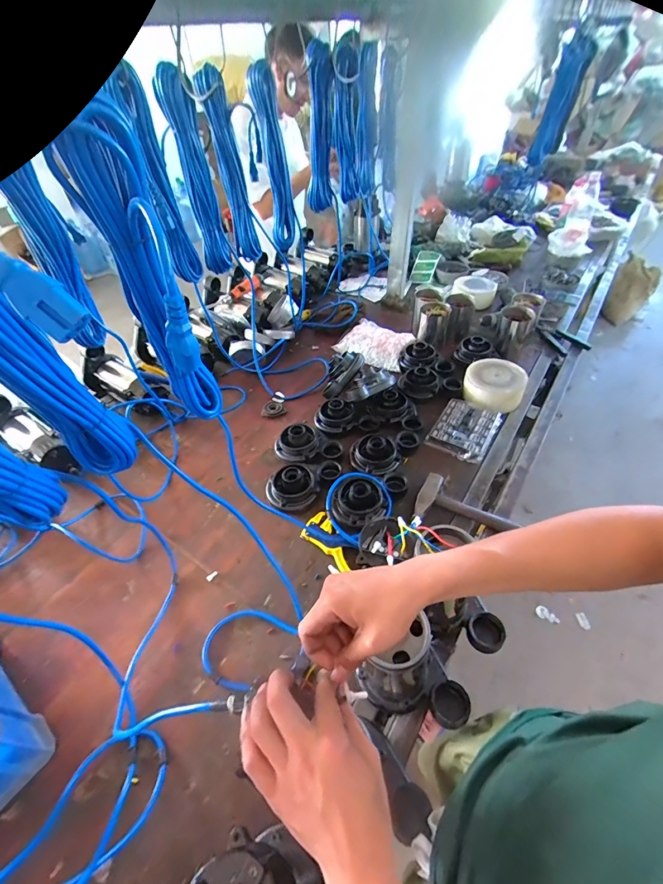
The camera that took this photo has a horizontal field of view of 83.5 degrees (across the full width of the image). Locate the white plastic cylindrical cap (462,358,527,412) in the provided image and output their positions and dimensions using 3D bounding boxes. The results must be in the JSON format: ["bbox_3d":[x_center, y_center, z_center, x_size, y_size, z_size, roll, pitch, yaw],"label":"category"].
[{"bbox_3d":[0.433,-0.155,0.993,0.151,0.074,0.147,17,51,18],"label":"white plastic cylindrical cap"}]

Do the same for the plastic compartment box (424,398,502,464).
[{"bbox_3d":[0.333,-0.038,0.923,0.136,0.028,0.180,26,54,25],"label":"plastic compartment box"}]

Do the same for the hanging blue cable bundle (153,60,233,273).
[{"bbox_3d":[-0.269,-0.519,0.767,0.062,0.303,0.044,-18,49,-13],"label":"hanging blue cable bundle"}]

